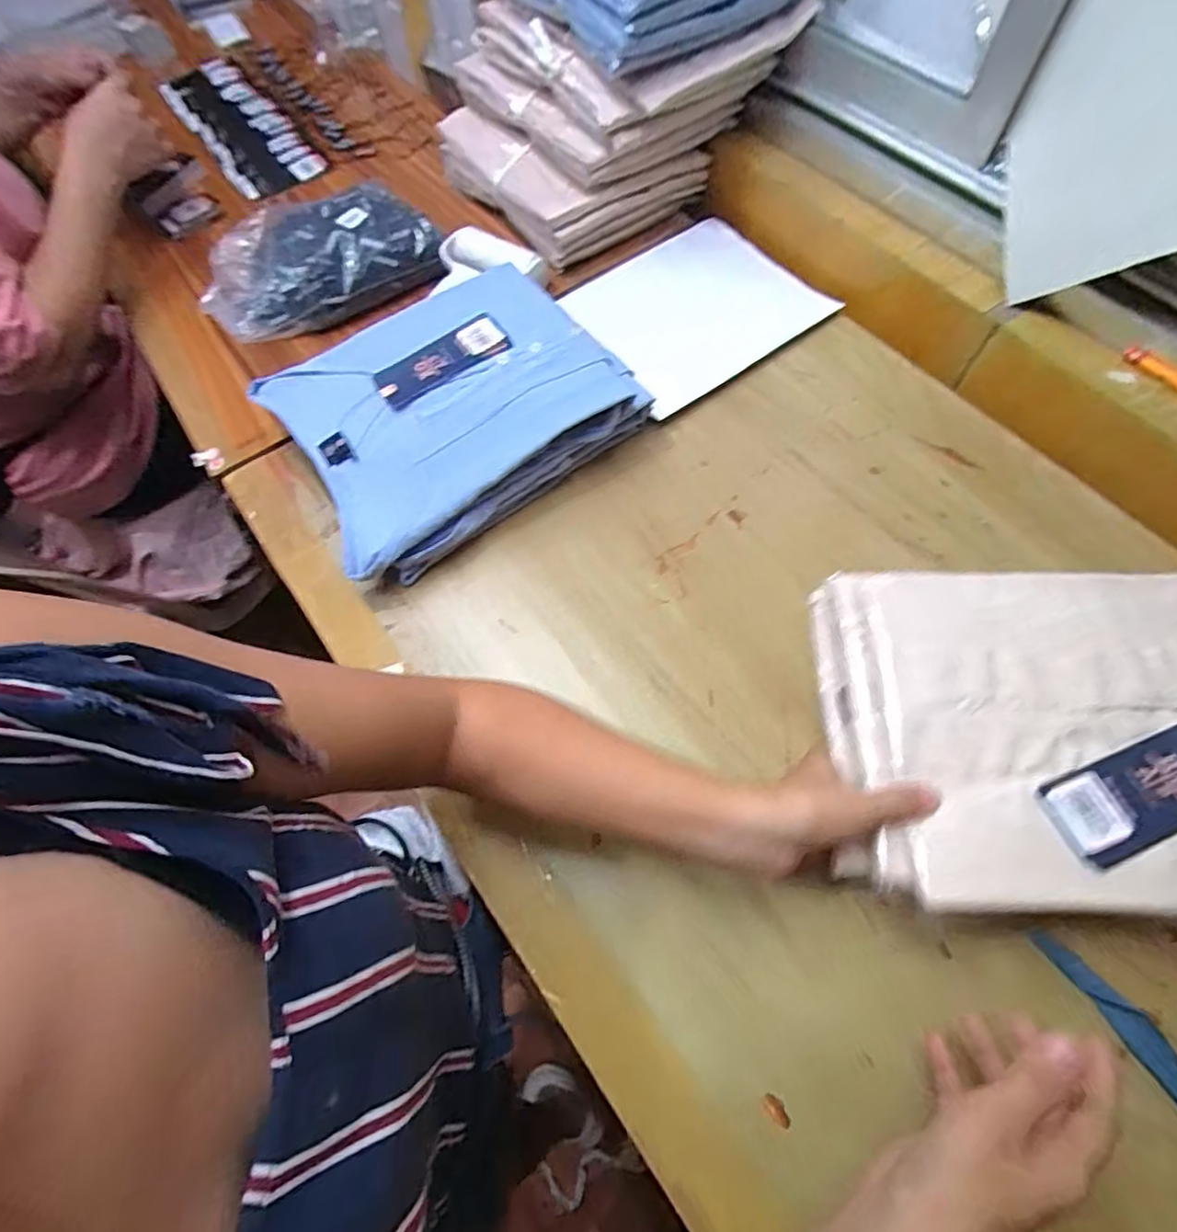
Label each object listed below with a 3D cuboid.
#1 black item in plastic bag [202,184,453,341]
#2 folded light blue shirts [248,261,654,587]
[{"bbox_3d":[-0.298,-0.391,0.659,0.241,0.071,0.147,-29,66,-11],"label":"black item in plastic bag"},{"bbox_3d":[-0.116,-0.185,0.539,0.290,0.063,0.221,-33,74,-6],"label":"folded light blue shirts"}]

